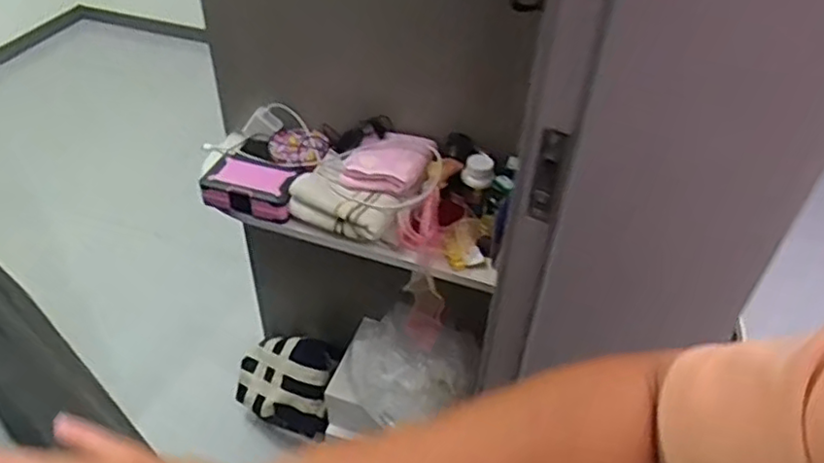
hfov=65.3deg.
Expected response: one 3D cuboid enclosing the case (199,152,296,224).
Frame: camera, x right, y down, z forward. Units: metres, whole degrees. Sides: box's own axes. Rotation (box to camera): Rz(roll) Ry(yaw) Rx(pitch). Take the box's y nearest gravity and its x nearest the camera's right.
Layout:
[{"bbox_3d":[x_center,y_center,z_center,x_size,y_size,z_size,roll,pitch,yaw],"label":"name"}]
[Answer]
[{"bbox_3d":[-0.253,-0.079,1.036,0.153,0.053,0.115,11,43,6],"label":"case"}]

